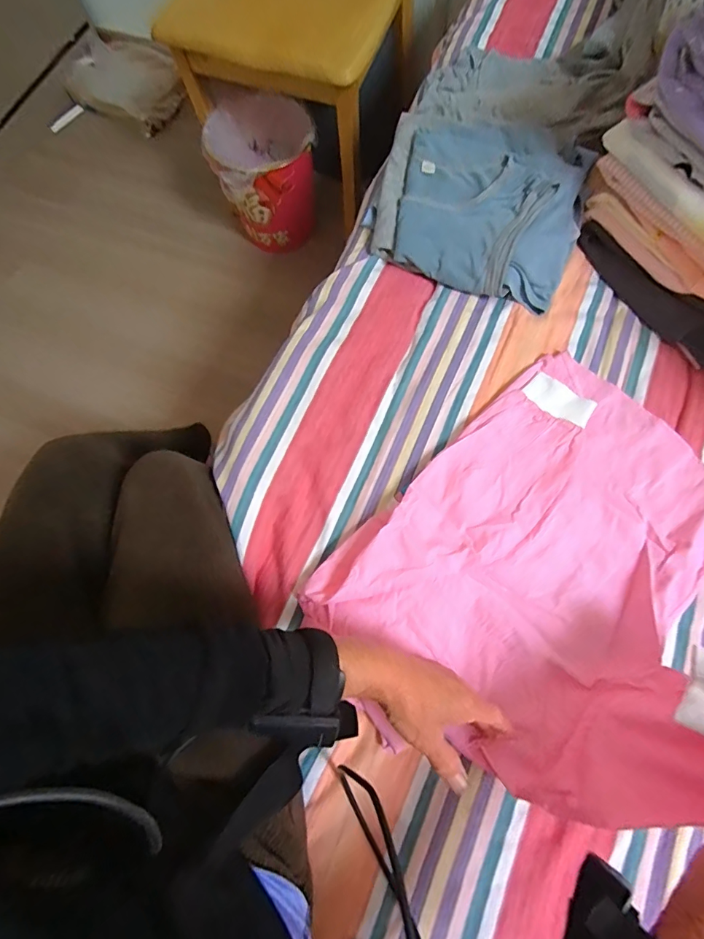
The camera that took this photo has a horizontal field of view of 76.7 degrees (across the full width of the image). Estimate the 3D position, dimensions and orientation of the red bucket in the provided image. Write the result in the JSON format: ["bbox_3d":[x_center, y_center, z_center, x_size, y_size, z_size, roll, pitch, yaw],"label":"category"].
[{"bbox_3d":[-0.202,-0.681,1.053,0.209,0.233,0.210,-1,73,2],"label":"red bucket"}]

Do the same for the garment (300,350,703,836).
[{"bbox_3d":[0.216,0.079,0.409,0.334,0.159,0.415,43,79,13],"label":"garment"}]

